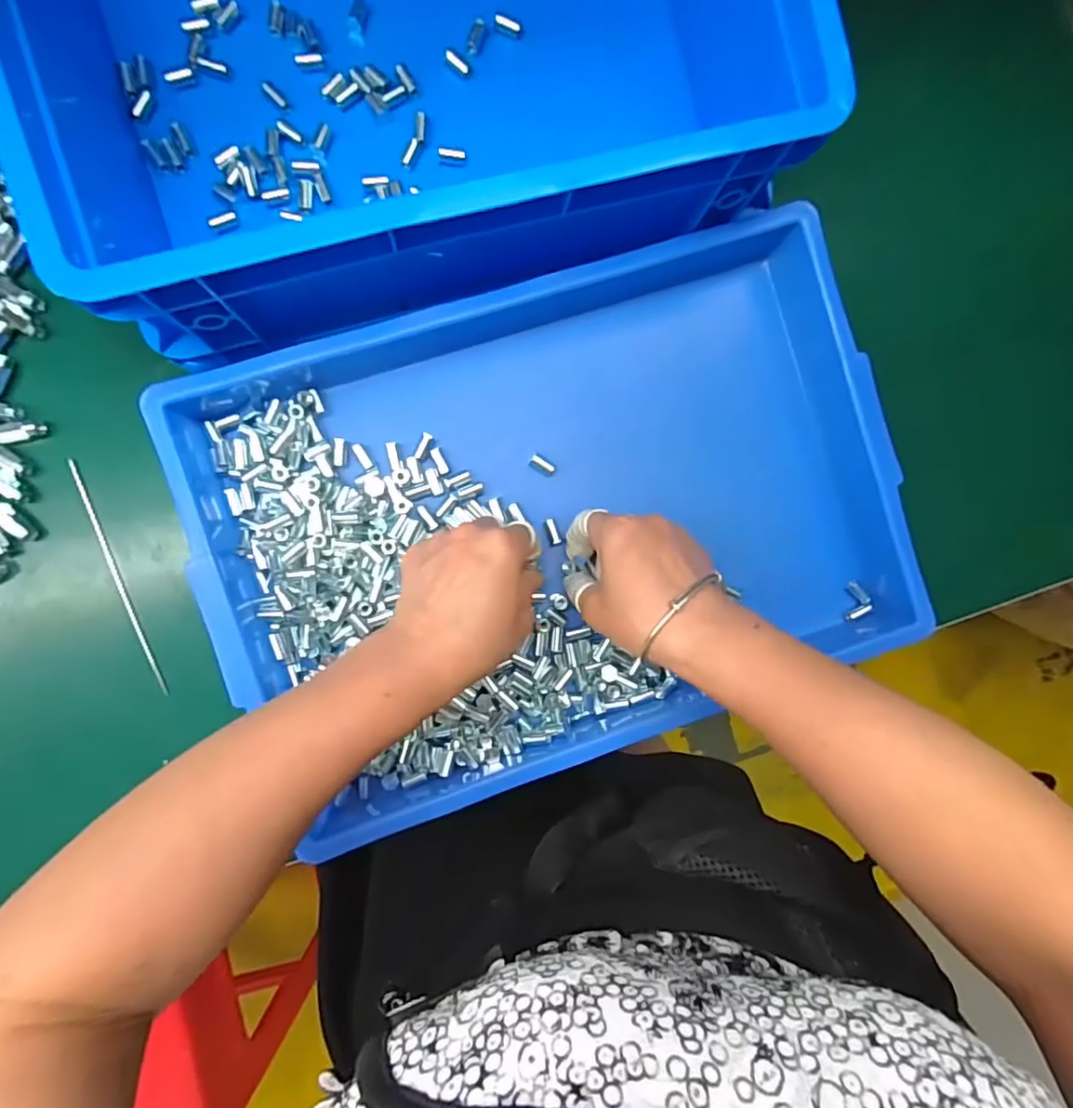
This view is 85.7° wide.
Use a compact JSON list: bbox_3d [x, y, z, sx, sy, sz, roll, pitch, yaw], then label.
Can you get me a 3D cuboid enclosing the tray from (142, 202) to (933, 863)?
[{"bbox_3d":[0.012,-0.025,0.394,0.422,0.086,0.310,-17,93,-6],"label":"tray"}]

